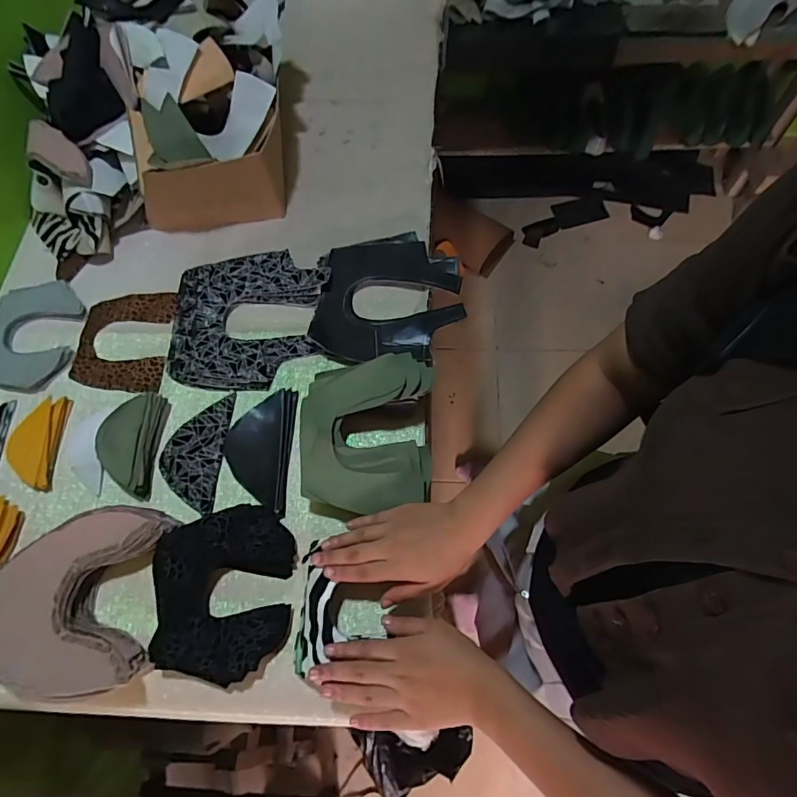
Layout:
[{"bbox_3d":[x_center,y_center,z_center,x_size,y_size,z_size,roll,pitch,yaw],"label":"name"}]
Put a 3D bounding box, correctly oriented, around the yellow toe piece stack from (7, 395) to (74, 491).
[{"bbox_3d":[-0.435,0.052,0.587,0.055,0.014,0.115,-3,65,2],"label":"yellow toe piece stack"}]

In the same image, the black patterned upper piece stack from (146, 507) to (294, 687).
[{"bbox_3d":[-0.179,0.198,0.503,0.137,0.025,0.160,-9,65,-1],"label":"black patterned upper piece stack"}]

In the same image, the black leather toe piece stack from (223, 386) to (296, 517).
[{"bbox_3d":[-0.164,0.058,0.570,0.075,0.012,0.144,1,65,4],"label":"black leather toe piece stack"}]

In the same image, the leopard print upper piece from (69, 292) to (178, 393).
[{"bbox_3d":[-0.364,-0.077,0.649,0.126,0.013,0.143,0,65,3],"label":"leopard print upper piece"}]

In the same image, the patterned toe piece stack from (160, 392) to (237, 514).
[{"bbox_3d":[-0.242,0.061,0.580,0.072,0.008,0.138,4,66,5],"label":"patterned toe piece stack"}]

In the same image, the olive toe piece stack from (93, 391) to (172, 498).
[{"bbox_3d":[-0.316,0.052,0.573,0.062,0.026,0.120,-1,65,3],"label":"olive toe piece stack"}]

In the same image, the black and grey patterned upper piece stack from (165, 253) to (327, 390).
[{"bbox_3d":[-0.195,-0.108,0.638,0.197,0.023,0.194,-2,65,2],"label":"black and grey patterned upper piece stack"}]

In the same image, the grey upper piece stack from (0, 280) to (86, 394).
[{"bbox_3d":[-0.488,-0.084,0.648,0.114,0.017,0.158,3,66,5],"label":"grey upper piece stack"}]

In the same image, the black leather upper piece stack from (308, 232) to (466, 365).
[{"bbox_3d":[-0.014,-0.136,0.640,0.190,0.012,0.184,-3,65,2],"label":"black leather upper piece stack"}]

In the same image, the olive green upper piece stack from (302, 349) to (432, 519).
[{"bbox_3d":[-0.037,0.036,0.554,0.142,0.037,0.174,1,65,4],"label":"olive green upper piece stack"}]

